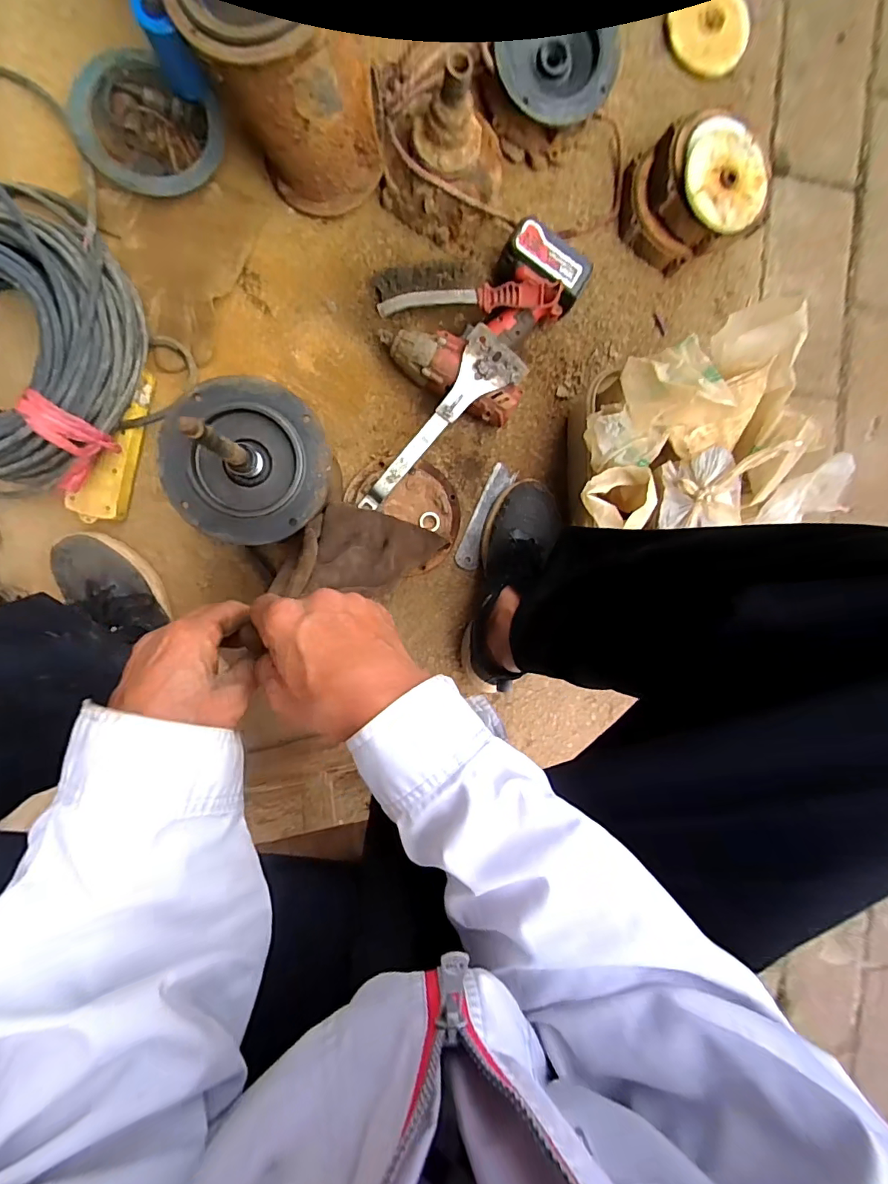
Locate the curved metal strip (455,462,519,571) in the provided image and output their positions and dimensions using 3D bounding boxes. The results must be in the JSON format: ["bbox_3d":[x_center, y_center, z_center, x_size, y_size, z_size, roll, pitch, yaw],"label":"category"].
[{"bbox_3d":[0.058,-0.104,0.701,0.034,0.008,0.153,24,90,-2],"label":"curved metal strip"}]

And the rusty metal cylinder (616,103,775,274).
[{"bbox_3d":[0.344,-0.547,0.684,0.184,0.096,0.159,-25,97,-7],"label":"rusty metal cylinder"}]

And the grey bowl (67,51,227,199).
[{"bbox_3d":[-0.341,-0.531,0.577,0.154,0.041,0.138,23,90,-10],"label":"grey bowl"}]

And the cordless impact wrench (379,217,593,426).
[{"bbox_3d":[0.053,-0.355,0.644,0.188,0.083,0.237,32,91,-9],"label":"cordless impact wrench"}]

